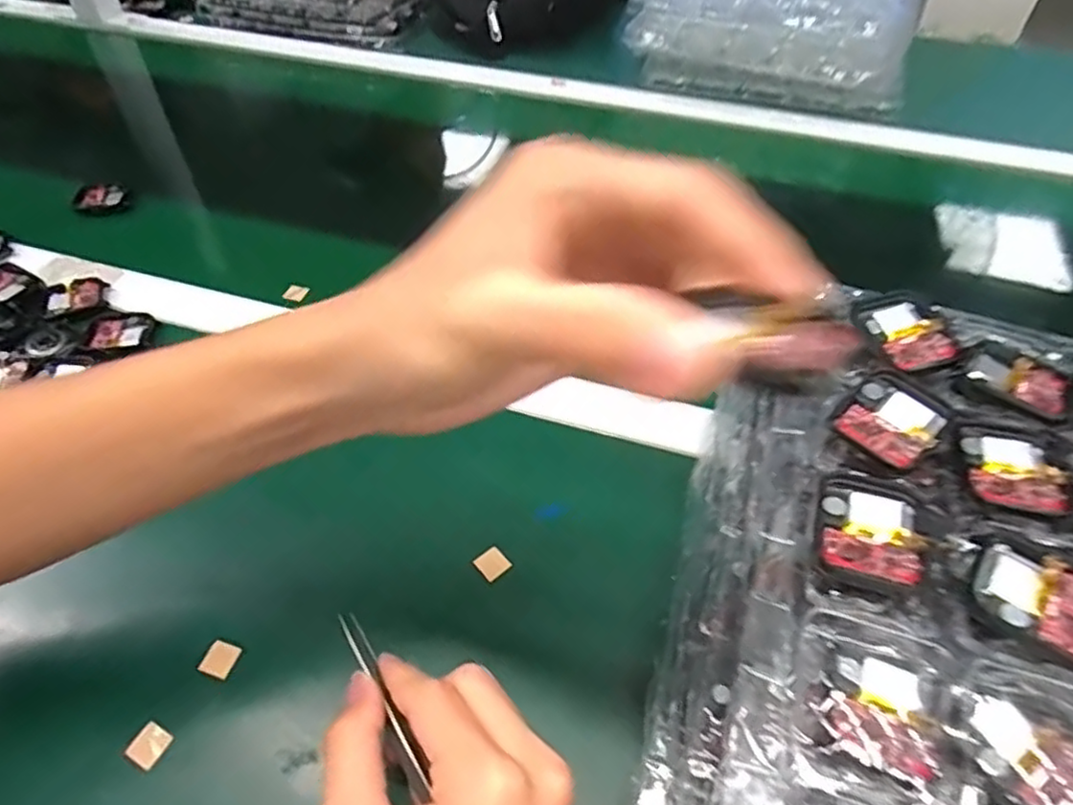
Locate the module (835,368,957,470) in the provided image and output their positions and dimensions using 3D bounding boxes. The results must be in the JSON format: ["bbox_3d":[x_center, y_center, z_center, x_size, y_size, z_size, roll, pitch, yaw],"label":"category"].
[{"bbox_3d":[0.144,0.007,0.268,0.038,0.008,0.035,-36,58,-27],"label":"module"}]

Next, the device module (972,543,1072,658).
[{"bbox_3d":[0.168,0.065,0.220,0.038,0.005,0.031,26,54,21],"label":"device module"}]

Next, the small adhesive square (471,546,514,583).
[{"bbox_3d":[-0.024,0.088,0.367,0.016,0.004,0.015,-36,58,-27],"label":"small adhesive square"}]

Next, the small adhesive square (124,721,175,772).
[{"bbox_3d":[-0.180,0.159,0.309,0.014,0.005,0.017,22,53,18],"label":"small adhesive square"}]

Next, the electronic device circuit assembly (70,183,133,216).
[{"bbox_3d":[-0.389,-0.182,0.598,0.045,0.025,0.017,-28,55,-22],"label":"electronic device circuit assembly"}]

